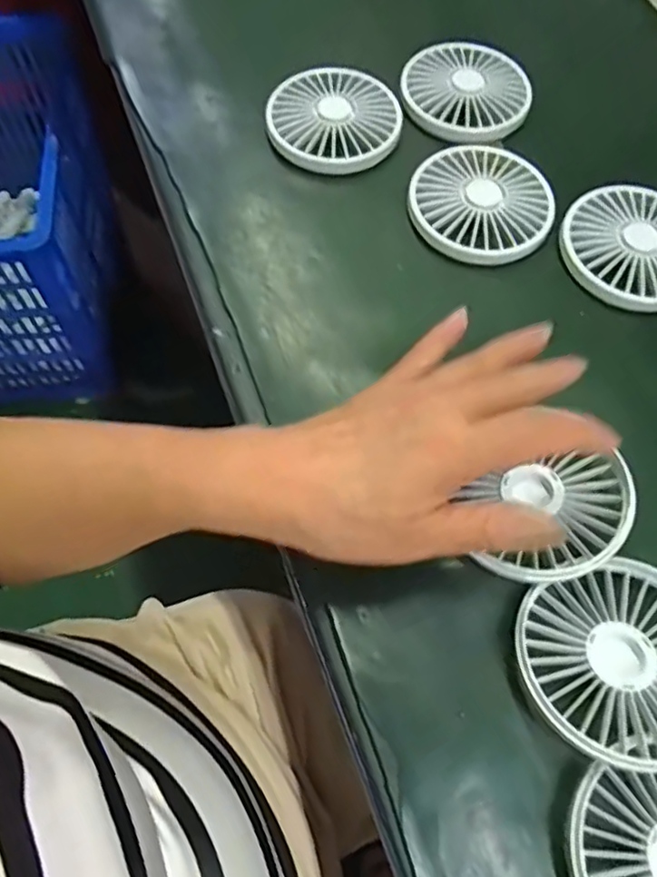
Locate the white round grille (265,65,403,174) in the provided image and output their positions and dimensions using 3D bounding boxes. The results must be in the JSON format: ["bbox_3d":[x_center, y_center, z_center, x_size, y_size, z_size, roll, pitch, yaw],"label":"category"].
[{"bbox_3d":[0.004,-0.213,0.419,0.087,0.018,0.087,1,65,-3],"label":"white round grille"}]

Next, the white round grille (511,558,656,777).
[{"bbox_3d":[0.128,0.095,0.266,0.088,0.018,0.079,-16,67,-11],"label":"white round grille"}]

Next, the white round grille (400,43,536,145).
[{"bbox_3d":[0.094,-0.241,0.428,0.086,0.009,0.097,-8,66,-7],"label":"white round grille"}]

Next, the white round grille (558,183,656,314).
[{"bbox_3d":[0.187,-0.118,0.380,0.087,0.015,0.090,1,65,-3],"label":"white round grille"}]

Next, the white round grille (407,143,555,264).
[{"bbox_3d":[0.096,-0.148,0.388,0.086,0.014,0.091,1,65,-3],"label":"white round grille"}]

